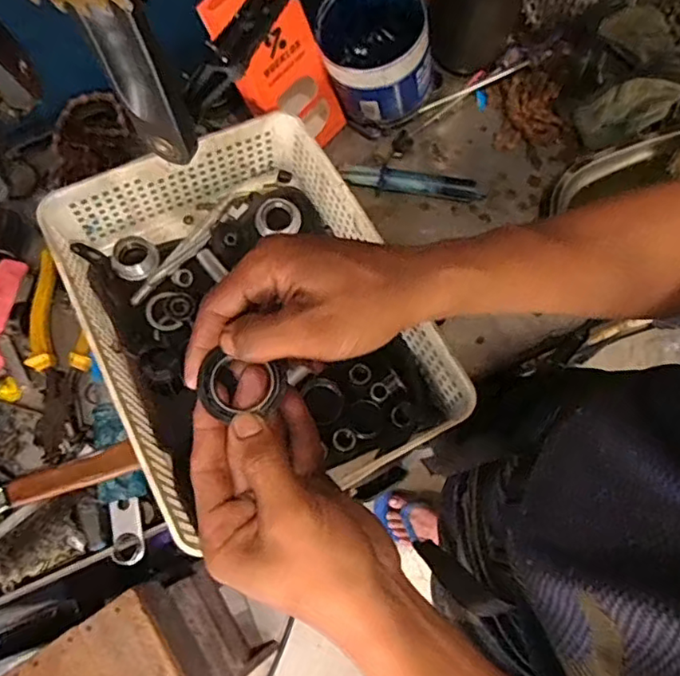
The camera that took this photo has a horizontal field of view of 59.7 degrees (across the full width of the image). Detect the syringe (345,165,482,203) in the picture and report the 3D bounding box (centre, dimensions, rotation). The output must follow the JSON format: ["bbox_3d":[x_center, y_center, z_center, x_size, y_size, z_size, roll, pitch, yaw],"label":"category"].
[{"bbox_3d":[0.074,-0.160,0.606,0.141,0.018,0.021,9,77,5],"label":"syringe"}]

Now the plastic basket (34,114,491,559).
[{"bbox_3d":[-0.073,-0.020,0.522,0.247,0.119,0.328,-28,76,-4],"label":"plastic basket"}]

